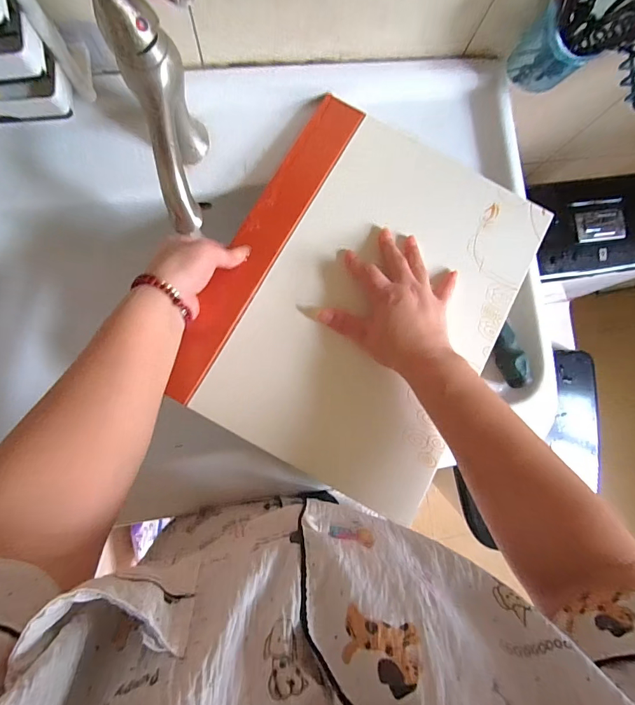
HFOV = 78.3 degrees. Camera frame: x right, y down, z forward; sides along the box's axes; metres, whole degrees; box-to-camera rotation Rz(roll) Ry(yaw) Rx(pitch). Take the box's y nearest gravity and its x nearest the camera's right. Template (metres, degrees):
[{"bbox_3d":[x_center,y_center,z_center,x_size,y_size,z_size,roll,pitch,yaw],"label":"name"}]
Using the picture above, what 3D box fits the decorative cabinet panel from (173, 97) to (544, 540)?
[{"bbox_3d":[0.051,-0.062,0.417,0.286,0.020,0.380,29,80,1],"label":"decorative cabinet panel"}]

